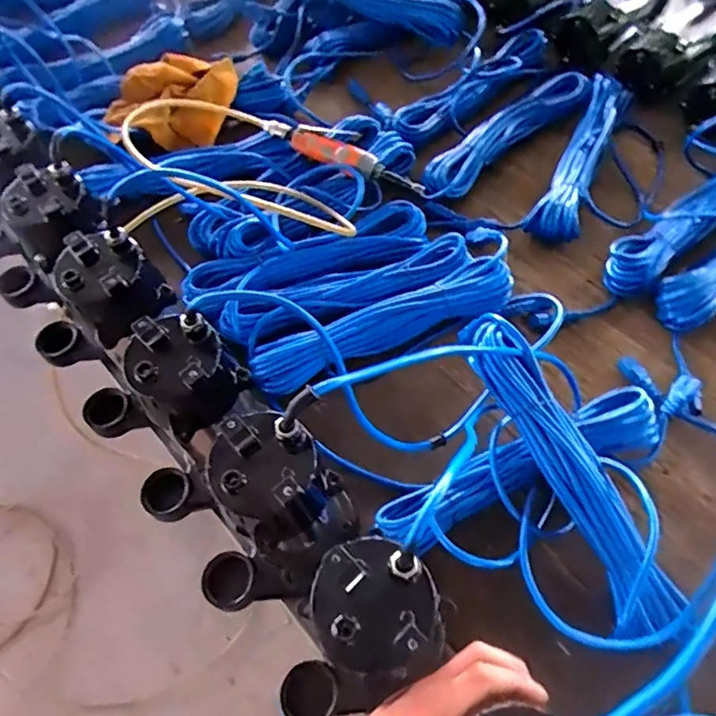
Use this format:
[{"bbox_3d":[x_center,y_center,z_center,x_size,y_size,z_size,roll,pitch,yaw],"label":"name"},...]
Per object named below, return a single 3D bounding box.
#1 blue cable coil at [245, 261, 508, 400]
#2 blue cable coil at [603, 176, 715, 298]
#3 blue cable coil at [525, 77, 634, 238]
[{"bbox_3d":[0.035,-0.043,0.724,0.350,0.045,0.070,-22,61,-8],"label":"blue cable coil"},{"bbox_3d":[0.464,-0.196,0.787,0.333,0.062,0.070,-36,64,-16],"label":"blue cable coil"},{"bbox_3d":[0.342,-0.305,0.866,0.074,0.050,0.343,22,64,16],"label":"blue cable coil"}]

